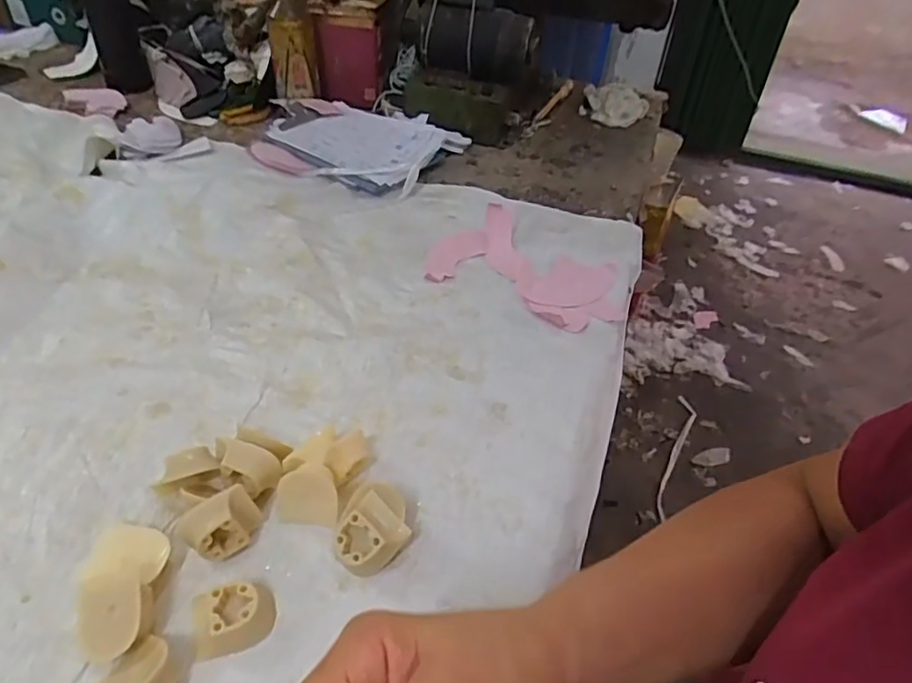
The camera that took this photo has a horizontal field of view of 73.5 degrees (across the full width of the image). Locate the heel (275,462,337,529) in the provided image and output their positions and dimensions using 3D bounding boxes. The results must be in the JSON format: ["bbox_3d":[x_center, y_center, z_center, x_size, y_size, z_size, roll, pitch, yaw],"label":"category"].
[{"bbox_3d":[-0.104,0.108,0.432,0.042,0.041,0.026,7,42,0],"label":"heel"}]

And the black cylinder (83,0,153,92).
[{"bbox_3d":[-0.500,-0.471,0.889,0.065,0.222,0.076,-15,47,-22],"label":"black cylinder"}]

